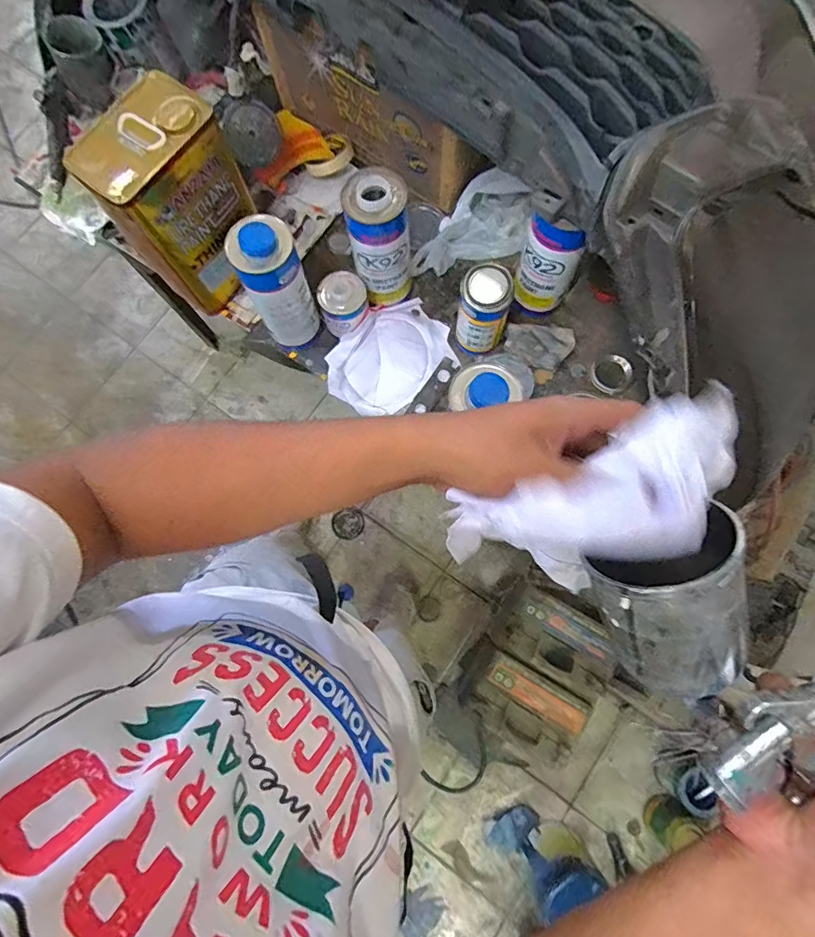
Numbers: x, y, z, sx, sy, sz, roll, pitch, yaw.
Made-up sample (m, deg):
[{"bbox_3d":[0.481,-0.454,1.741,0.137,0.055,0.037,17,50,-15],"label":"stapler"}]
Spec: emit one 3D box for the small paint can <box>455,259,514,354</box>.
[{"bbox_3d":[0.110,-0.227,0.698,0.067,0.138,0.069,0,78,1],"label":"small paint can"}]

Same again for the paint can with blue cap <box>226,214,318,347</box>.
[{"bbox_3d":[-0.178,-0.250,0.678,0.077,0.221,0.074,0,78,1],"label":"paint can with blue cap"}]

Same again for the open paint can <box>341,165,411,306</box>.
[{"bbox_3d":[-0.039,-0.320,0.680,0.078,0.182,0.077,0,78,1],"label":"open paint can"}]

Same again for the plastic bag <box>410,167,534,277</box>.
[{"bbox_3d":[0.106,-0.397,0.773,0.216,0.065,0.108,-18,78,-2],"label":"plastic bag"}]

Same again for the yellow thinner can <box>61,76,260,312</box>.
[{"bbox_3d":[-0.315,-0.366,0.673,0.112,0.240,0.165,36,81,8],"label":"yellow thinner can"}]

